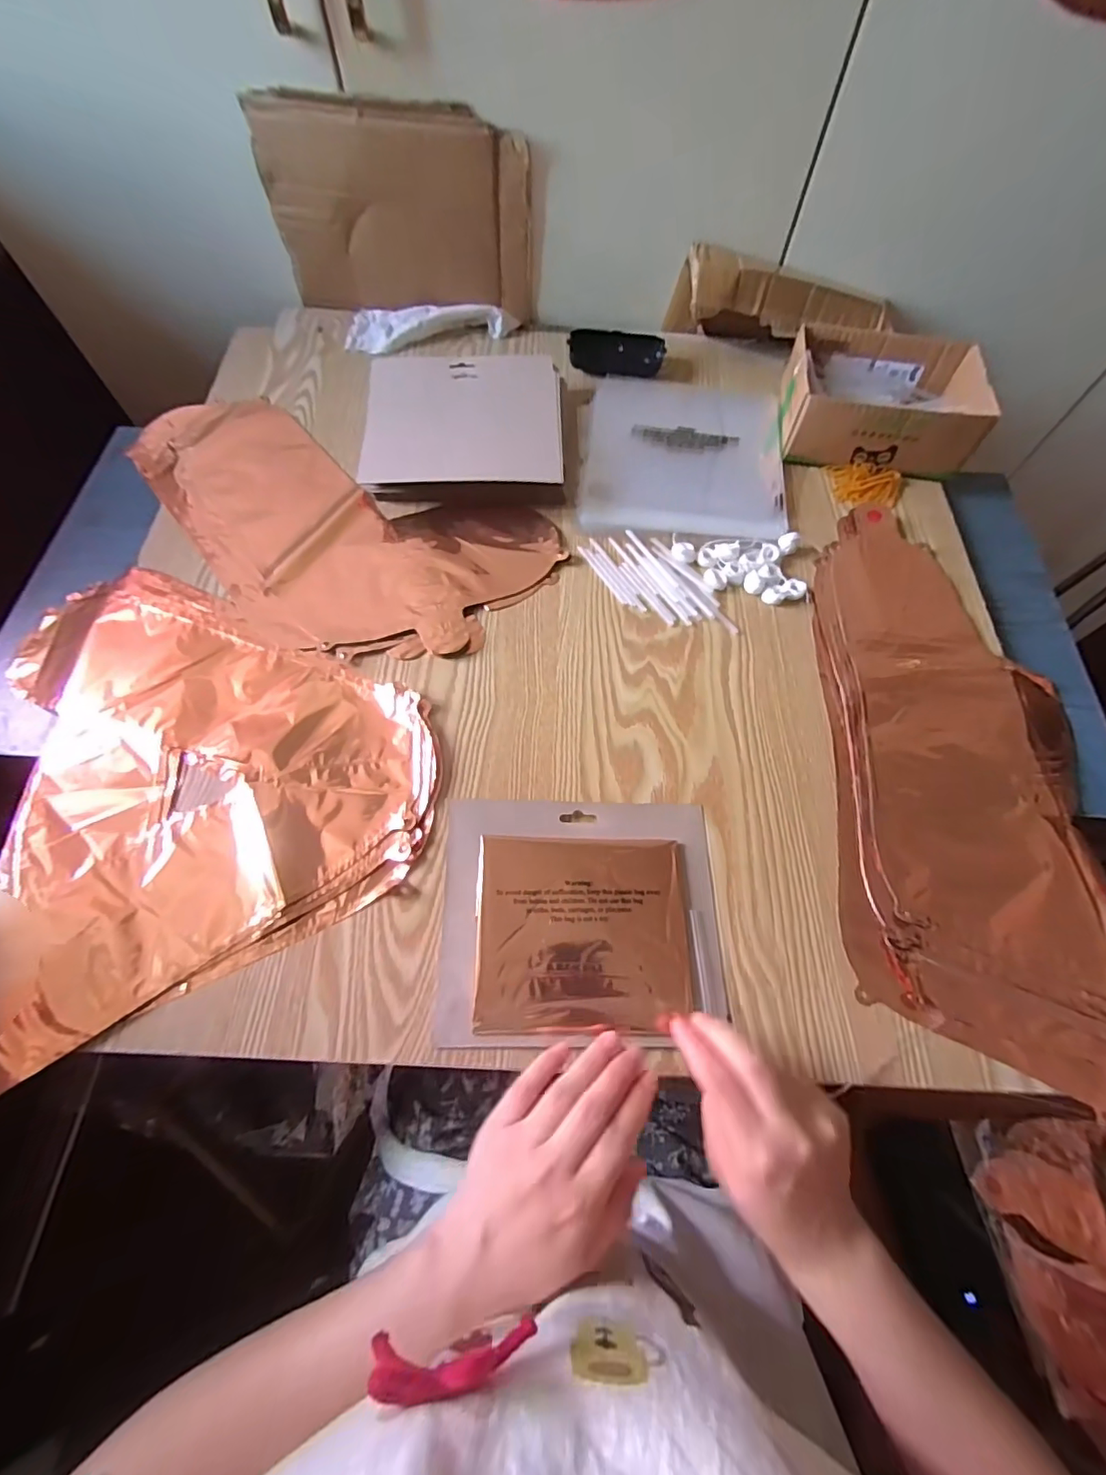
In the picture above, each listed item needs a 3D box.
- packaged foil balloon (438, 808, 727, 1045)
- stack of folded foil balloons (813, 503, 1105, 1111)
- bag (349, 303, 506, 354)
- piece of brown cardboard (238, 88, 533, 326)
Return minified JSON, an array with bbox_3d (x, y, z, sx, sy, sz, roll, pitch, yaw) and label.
[{"bbox_3d":[0.020,0.124,0.388,0.192,0.011,0.162,0,65,-1],"label":"packaged foil balloon"},{"bbox_3d":[0.331,0.009,0.442,0.212,0.016,0.457,8,65,2],"label":"stack of folded foil balloons"},{"bbox_3d":[-0.153,-0.492,0.652,0.181,0.029,0.075,2,65,-1],"label":"bag"},{"bbox_3d":[-0.165,-0.563,0.599,0.276,0.181,0.015,4,65,0],"label":"piece of brown cardboard"}]

